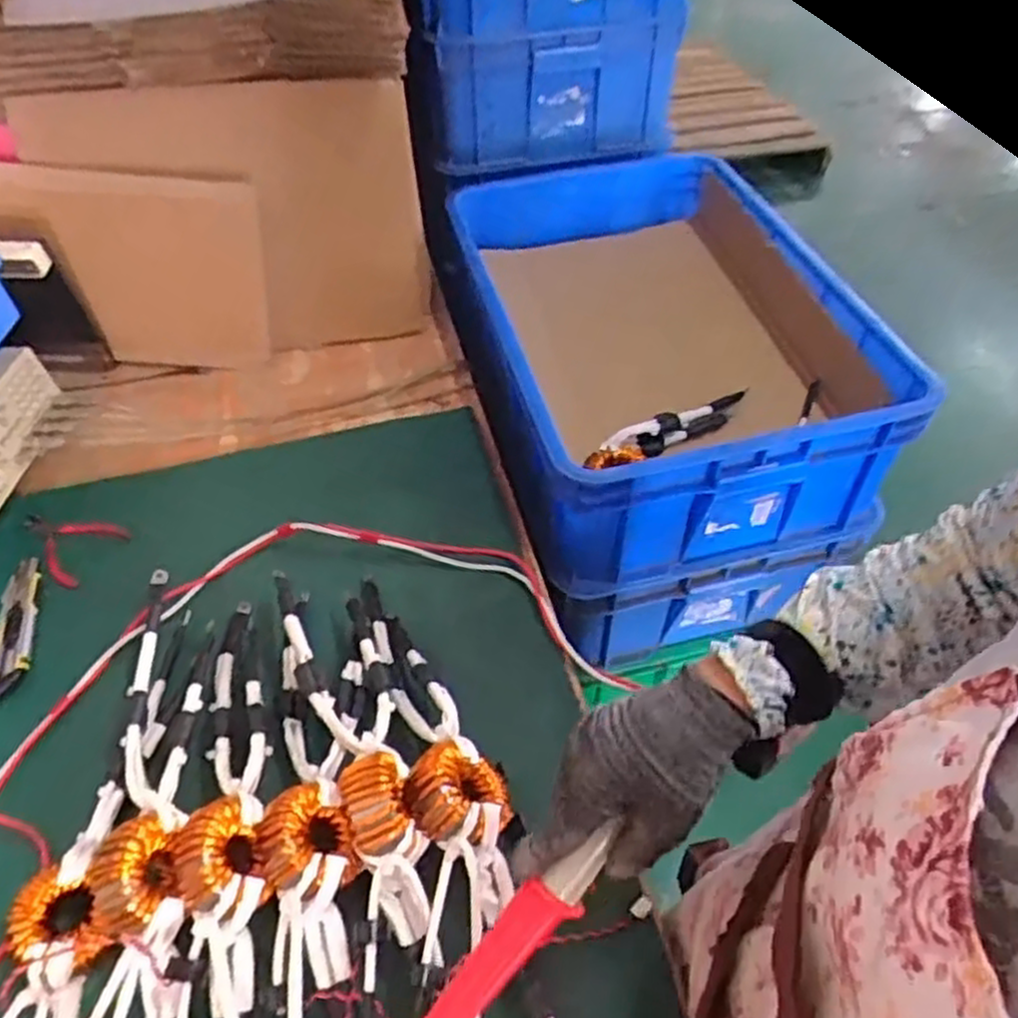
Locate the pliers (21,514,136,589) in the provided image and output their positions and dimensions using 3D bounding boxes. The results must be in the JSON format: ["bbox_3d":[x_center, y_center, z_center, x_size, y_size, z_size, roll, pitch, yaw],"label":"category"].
[{"bbox_3d":[-0.470,0.027,0.819,0.116,0.021,0.082,25,53,21],"label":"pliers"}]

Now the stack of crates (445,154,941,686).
[{"bbox_3d":[0.190,-0.164,1.079,0.459,0.421,0.646,-13,50,-11],"label":"stack of crates"}]

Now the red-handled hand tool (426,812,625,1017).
[{"bbox_3d":[-0.004,0.258,0.447,0.026,0.017,0.188,41,95,31],"label":"red-handled hand tool"}]

